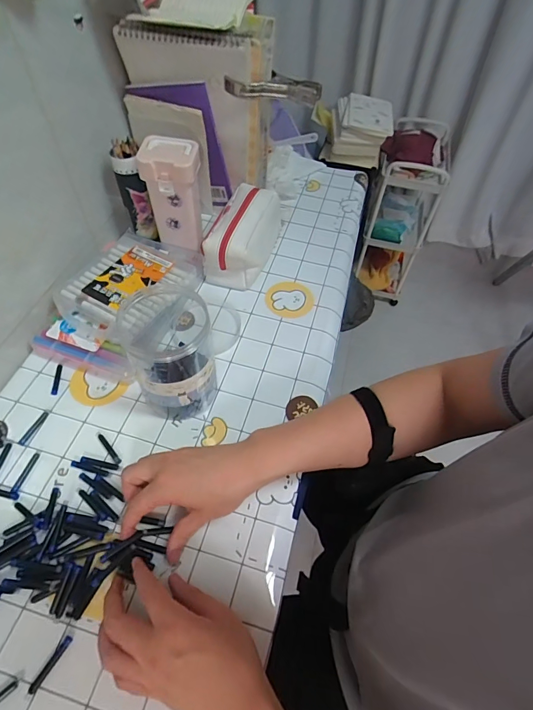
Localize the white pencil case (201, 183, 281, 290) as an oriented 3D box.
[{"bbox_3d":[-0.035,-0.211,0.667,0.090,0.091,0.192,14,54,6],"label":"white pencil case"}]

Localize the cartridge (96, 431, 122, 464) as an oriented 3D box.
[{"bbox_3d":[-0.194,0.113,0.478,0.008,0.004,0.053,-36,64,-26],"label":"cartridge"}]

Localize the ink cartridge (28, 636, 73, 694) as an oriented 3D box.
[{"bbox_3d":[-0.197,0.282,0.356,0.007,0.004,0.046,27,57,15],"label":"ink cartridge"}]

